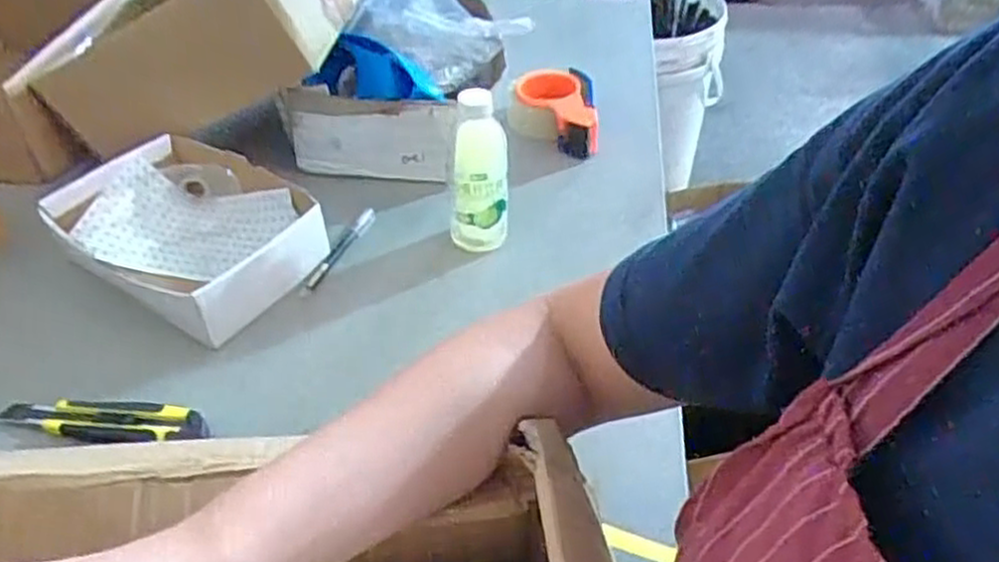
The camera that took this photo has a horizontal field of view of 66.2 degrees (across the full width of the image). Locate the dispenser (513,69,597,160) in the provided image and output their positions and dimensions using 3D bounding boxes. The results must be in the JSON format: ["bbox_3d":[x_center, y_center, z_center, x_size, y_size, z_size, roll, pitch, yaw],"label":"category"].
[{"bbox_3d":[0.070,-0.213,0.951,0.092,0.066,0.122,-1,43,0],"label":"dispenser"}]

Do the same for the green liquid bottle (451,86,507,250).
[{"bbox_3d":[-0.021,-0.104,0.744,0.057,0.167,0.059,-2,43,-1],"label":"green liquid bottle"}]

